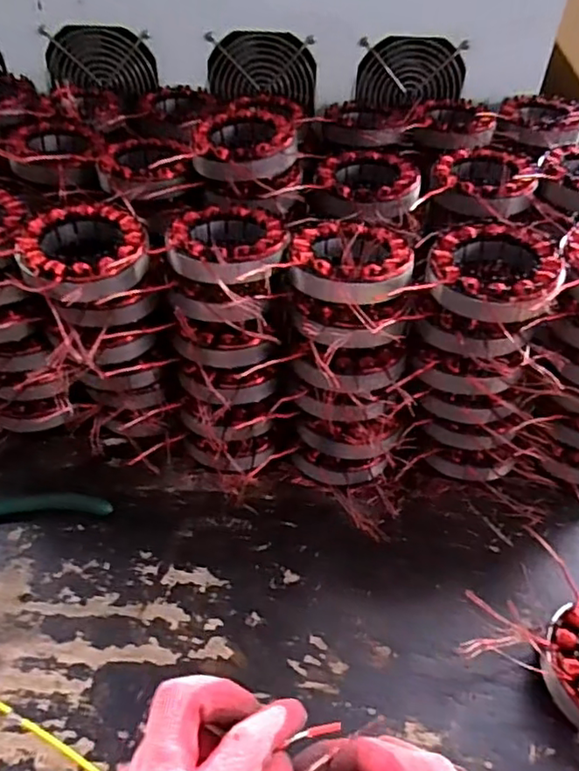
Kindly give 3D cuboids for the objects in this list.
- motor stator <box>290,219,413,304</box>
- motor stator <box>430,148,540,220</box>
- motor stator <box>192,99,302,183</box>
[{"bbox_3d":[0.044,-0.087,0.426,0.090,0.029,0.090,1,43,-1],"label":"motor stator"},{"bbox_3d":[0.166,-0.174,0.520,0.082,0.033,0.092,10,44,8],"label":"motor stator"},{"bbox_3d":[-0.037,-0.200,0.499,0.082,0.038,0.092,-6,44,-9],"label":"motor stator"}]

